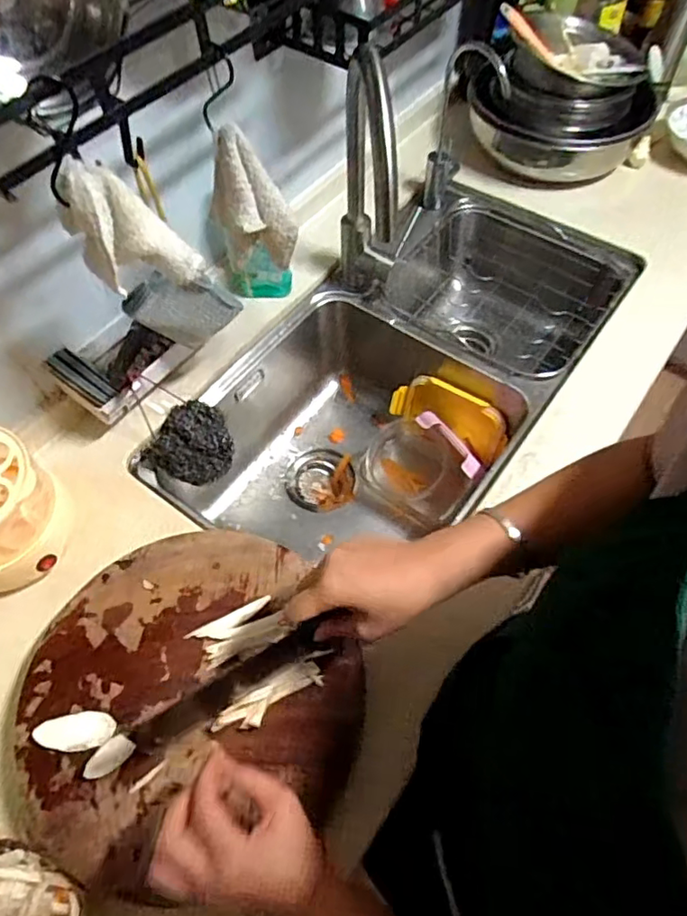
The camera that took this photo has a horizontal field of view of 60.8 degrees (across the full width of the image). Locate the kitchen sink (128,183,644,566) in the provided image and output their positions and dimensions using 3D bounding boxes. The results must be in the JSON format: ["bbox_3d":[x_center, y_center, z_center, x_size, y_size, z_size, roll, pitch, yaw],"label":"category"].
[{"bbox_3d":[0.095,-0.101,0.926,0.407,0.226,0.700,33,65,19],"label":"kitchen sink"}]

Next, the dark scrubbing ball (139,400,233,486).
[{"bbox_3d":[-0.198,-0.016,0.763,0.088,0.064,0.106,34,65,19],"label":"dark scrubbing ball"}]

